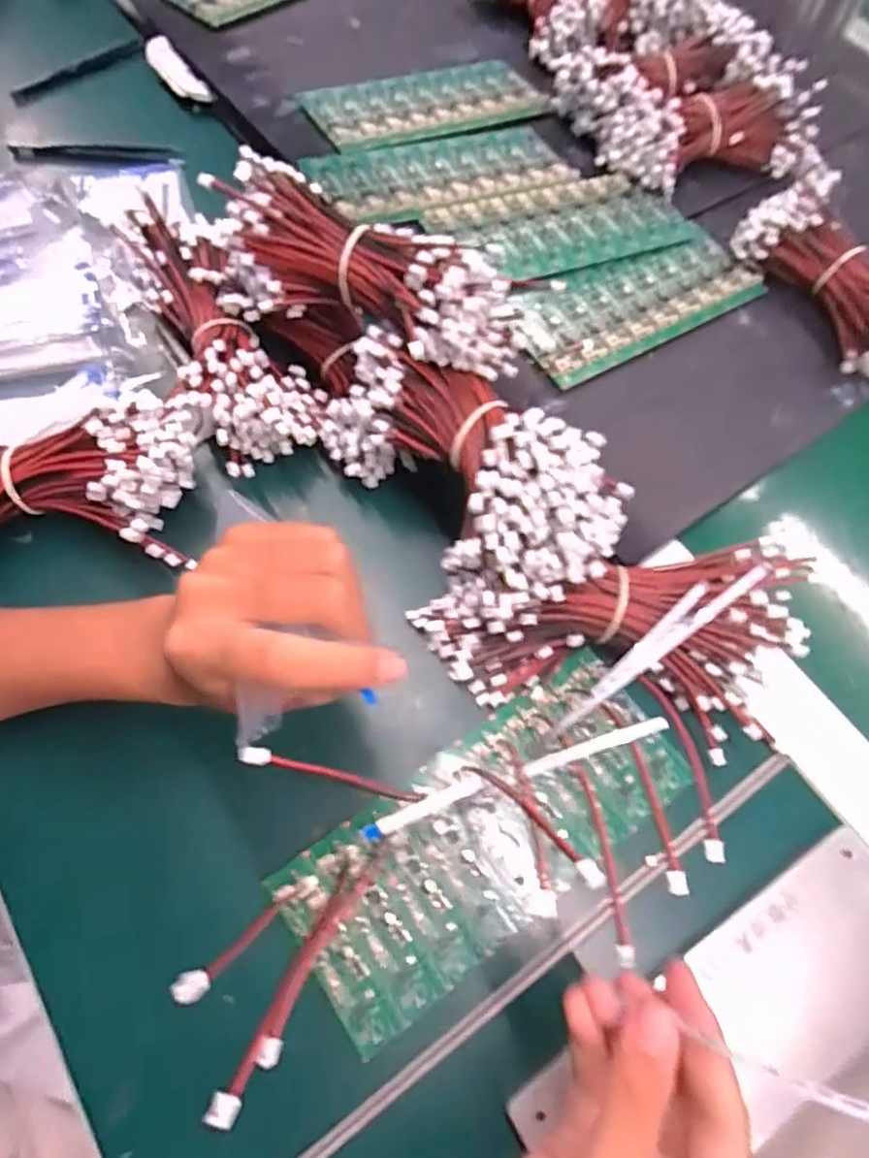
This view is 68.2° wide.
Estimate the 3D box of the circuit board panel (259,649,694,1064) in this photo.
[{"bbox_3d":[0.029,0.120,0.306,0.193,0.005,0.084,-32,73,-14],"label":"circuit board panel"}]

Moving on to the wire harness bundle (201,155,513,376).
[{"bbox_3d":[-0.036,-0.155,0.337,0.165,0.059,0.065,28,66,10],"label":"wire harness bundle"}]

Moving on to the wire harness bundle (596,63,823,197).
[{"bbox_3d":[0.218,-0.350,0.497,0.174,0.046,0.072,-19,70,-10],"label":"wire harness bundle"}]

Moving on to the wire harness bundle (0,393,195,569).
[{"bbox_3d":[-0.214,-0.050,0.346,0.168,0.042,0.086,-7,69,-6],"label":"wire harness bundle"}]

